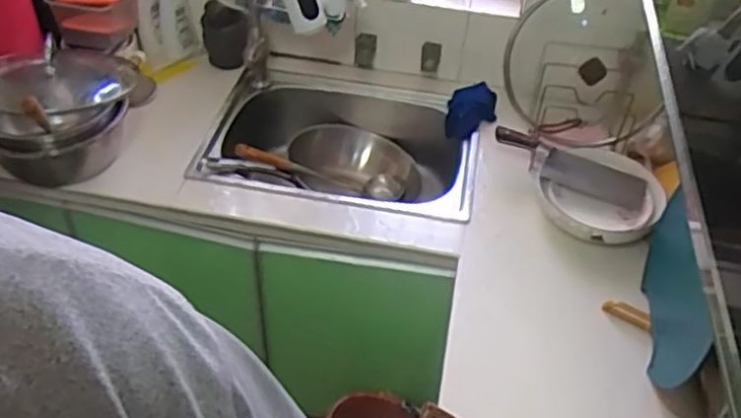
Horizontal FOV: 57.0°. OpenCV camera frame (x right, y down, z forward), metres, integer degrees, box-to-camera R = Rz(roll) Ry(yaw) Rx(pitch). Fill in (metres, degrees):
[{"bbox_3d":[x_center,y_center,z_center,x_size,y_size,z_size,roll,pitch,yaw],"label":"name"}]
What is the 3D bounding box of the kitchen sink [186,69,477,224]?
[{"bbox_3d":[-0.063,-0.095,1.530,0.568,0.194,0.422,10,44,6],"label":"kitchen sink"}]

